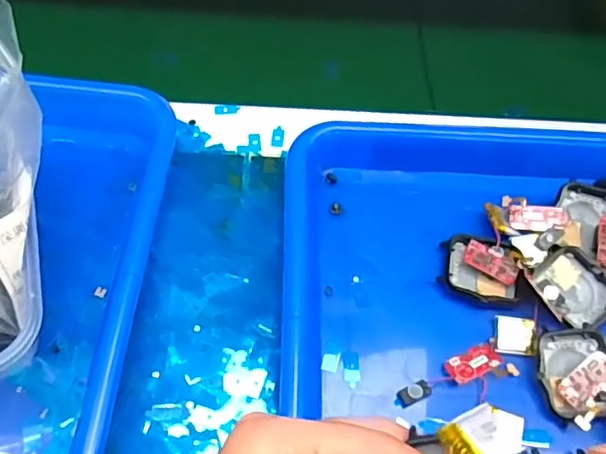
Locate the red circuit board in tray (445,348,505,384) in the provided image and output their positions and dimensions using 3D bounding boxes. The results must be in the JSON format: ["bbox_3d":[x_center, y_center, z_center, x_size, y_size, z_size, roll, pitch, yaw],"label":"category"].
[{"bbox_3d":[0.087,0.070,0.288,0.028,0.004,0.014,-19,63,-14],"label":"red circuit board in tray"}]

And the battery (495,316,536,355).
[{"bbox_3d":[0.112,0.056,0.297,0.020,0.004,0.019,11,60,2],"label":"battery"}]

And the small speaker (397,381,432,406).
[{"bbox_3d":[0.056,0.082,0.281,0.016,0.006,0.009,-18,63,-13],"label":"small speaker"}]

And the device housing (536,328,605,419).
[{"bbox_3d":[0.139,0.073,0.286,0.038,0.008,0.043,0,60,-4],"label":"device housing"}]

